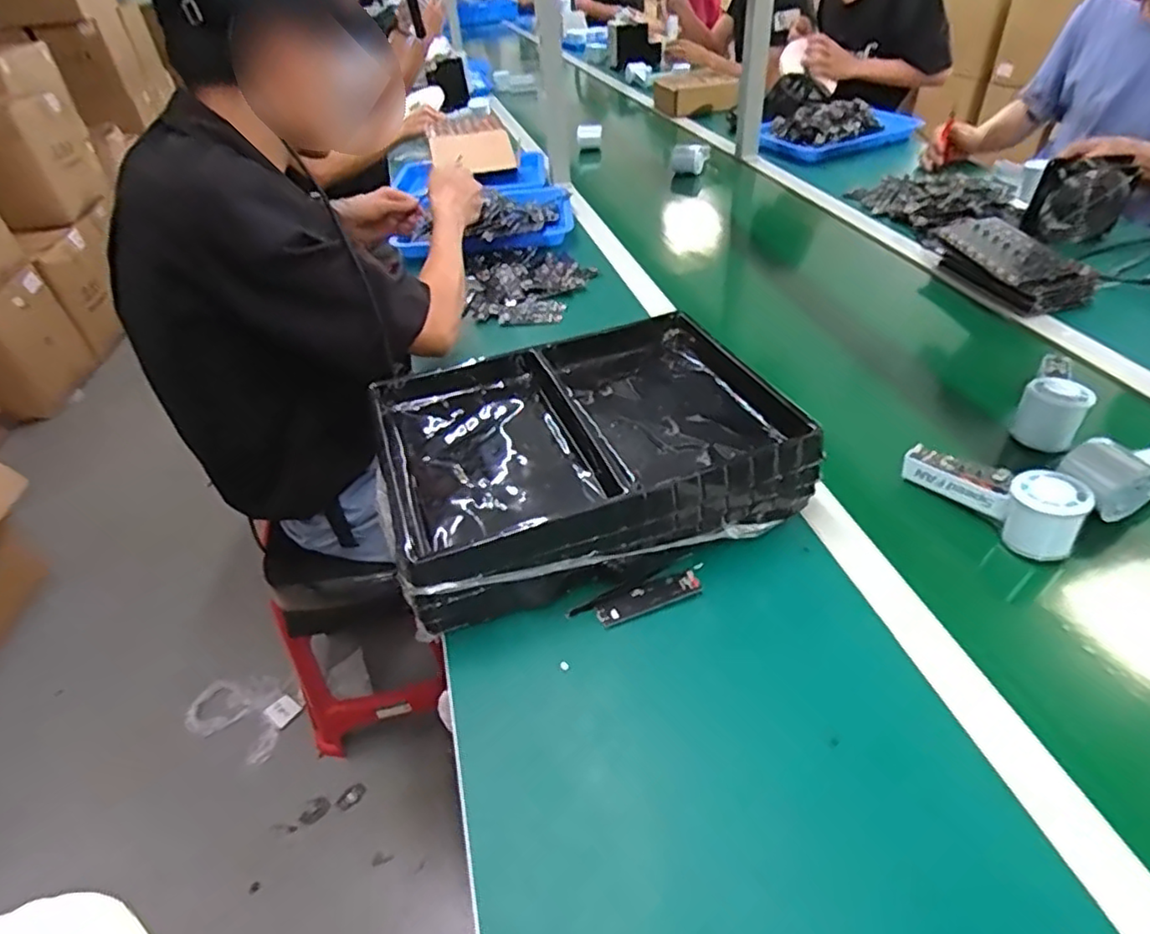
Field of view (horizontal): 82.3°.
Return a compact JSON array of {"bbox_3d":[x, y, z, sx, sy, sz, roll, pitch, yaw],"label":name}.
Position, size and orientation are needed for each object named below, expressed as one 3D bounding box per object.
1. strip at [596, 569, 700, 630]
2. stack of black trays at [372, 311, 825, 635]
[{"bbox_3d":[0.063,0.112,0.559,0.092,0.006,0.023,-17,41,-13],"label":"strip"},{"bbox_3d":[0.004,-0.026,0.662,0.385,0.081,0.305,-17,41,-13],"label":"stack of black trays"}]

